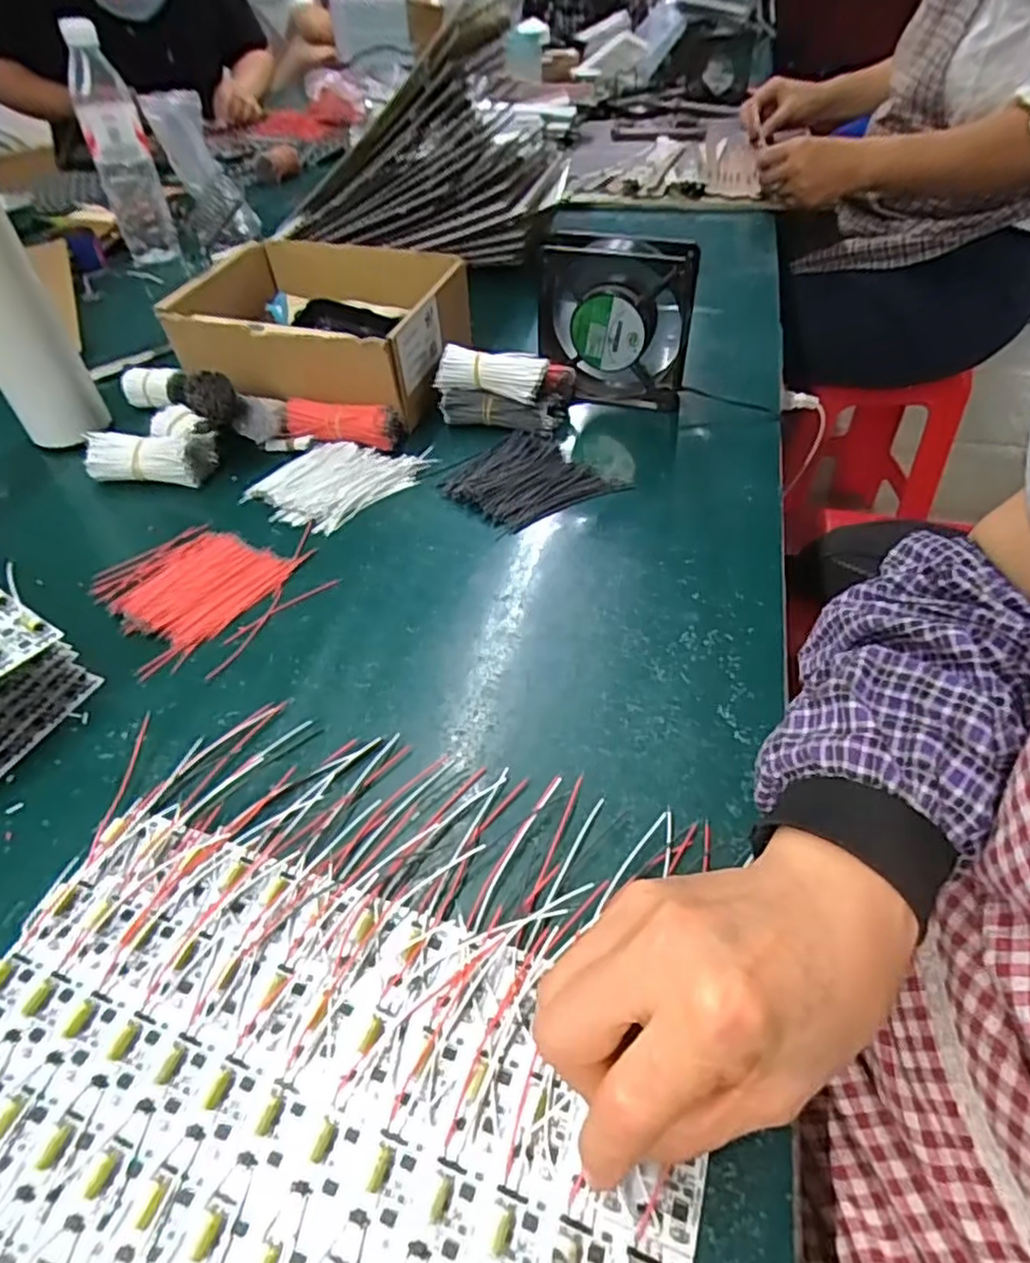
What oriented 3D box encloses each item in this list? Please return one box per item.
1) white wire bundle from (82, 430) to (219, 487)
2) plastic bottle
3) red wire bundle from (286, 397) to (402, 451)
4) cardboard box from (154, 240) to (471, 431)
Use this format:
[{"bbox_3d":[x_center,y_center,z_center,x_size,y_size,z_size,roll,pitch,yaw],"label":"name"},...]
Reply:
[{"bbox_3d":[-0.290,-0.140,0.543,0.100,0.030,0.036,2,46,6],"label":"white wire bundle"},{"bbox_3d":[-0.510,-0.614,0.889,0.073,0.217,0.063,-22,49,-17],"label":"plastic bottle"},{"bbox_3d":[-0.141,-0.175,0.562,0.095,0.029,0.030,8,47,11],"label":"red wire bundle"},{"bbox_3d":[-0.168,-0.282,0.635,0.237,0.084,0.182,12,48,15],"label":"cardboard box"}]

